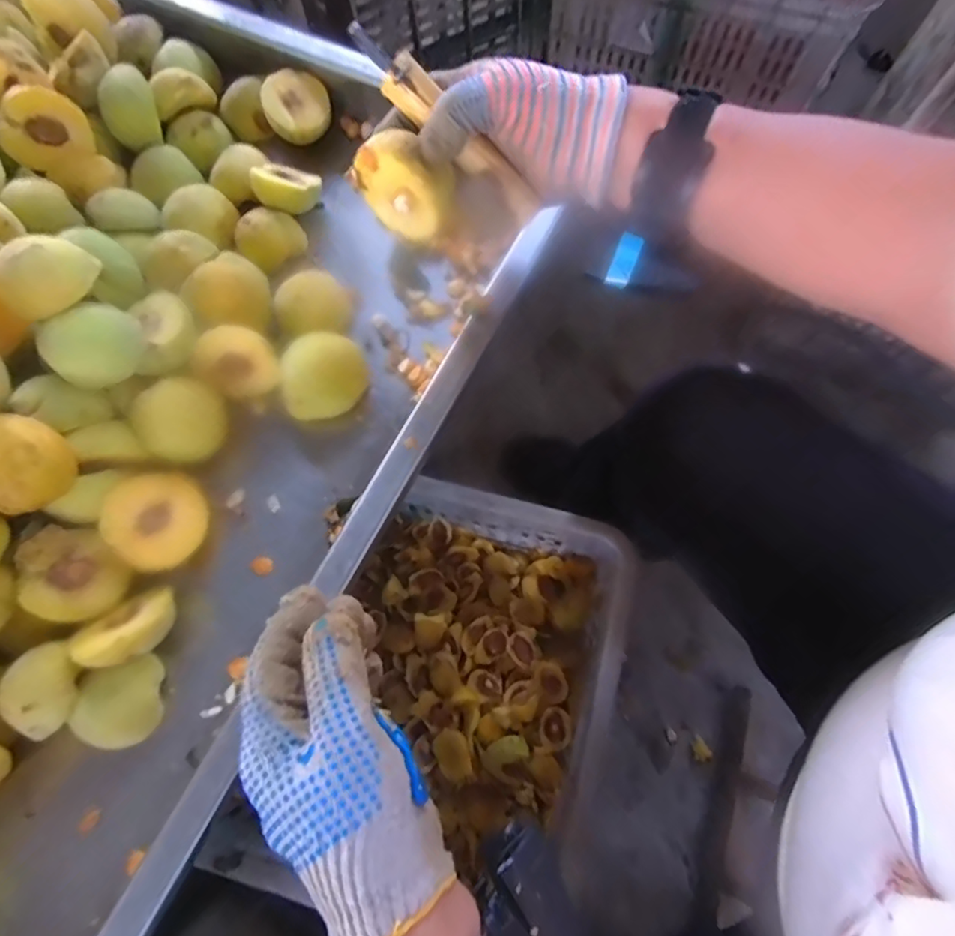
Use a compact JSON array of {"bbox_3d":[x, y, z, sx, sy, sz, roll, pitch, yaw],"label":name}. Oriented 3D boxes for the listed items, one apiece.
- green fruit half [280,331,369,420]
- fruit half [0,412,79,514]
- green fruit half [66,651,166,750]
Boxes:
[{"bbox_3d":[-0.114,-0.069,0.414,0.058,0.039,0.057,0,72,1],"label":"green fruit half"},{"bbox_3d":[-0.285,-0.003,0.345,0.032,0.059,0.050,-10,33,35],"label":"fruit half"},{"bbox_3d":[-0.232,0.151,0.357,0.047,0.027,0.053,-7,72,-1],"label":"green fruit half"}]

